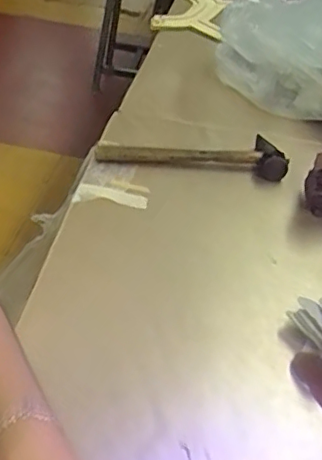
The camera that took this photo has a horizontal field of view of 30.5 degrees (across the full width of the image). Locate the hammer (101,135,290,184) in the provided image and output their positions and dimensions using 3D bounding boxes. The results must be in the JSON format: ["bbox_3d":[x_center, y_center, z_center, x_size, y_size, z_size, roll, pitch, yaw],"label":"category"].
[{"bbox_3d":[0.039,-0.101,0.769,0.239,0.033,0.081,3,37,-6],"label":"hammer"}]

